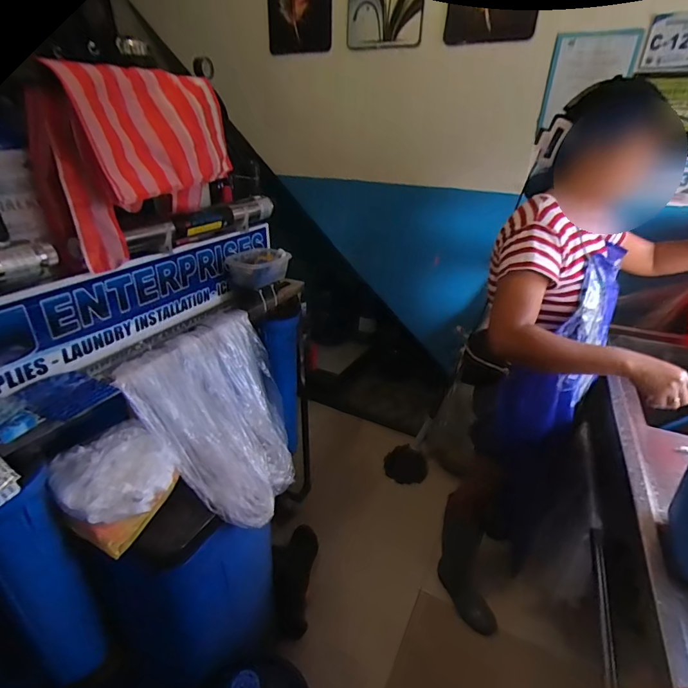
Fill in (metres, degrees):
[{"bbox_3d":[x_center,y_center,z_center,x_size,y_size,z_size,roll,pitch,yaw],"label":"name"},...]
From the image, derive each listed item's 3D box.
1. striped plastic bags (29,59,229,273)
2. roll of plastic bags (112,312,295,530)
[{"bbox_3d":[-0.360,-0.331,0.784,0.113,0.289,0.355,15,31,26],"label":"striped plastic bags"},{"bbox_3d":[-0.235,0.143,0.886,0.095,0.396,0.334,-29,9,35],"label":"roll of plastic bags"}]

